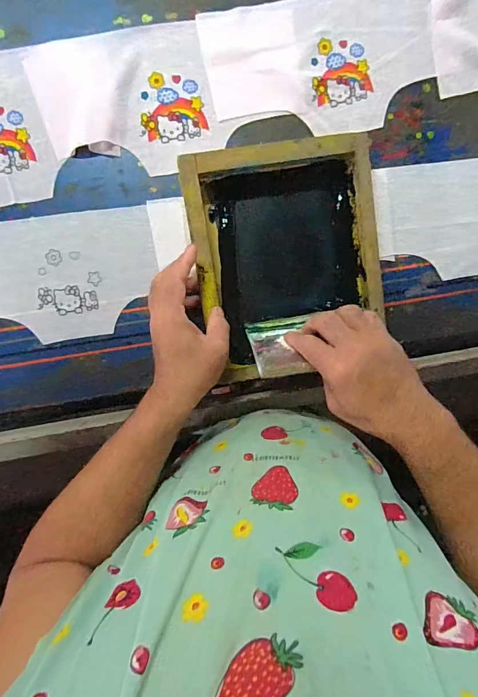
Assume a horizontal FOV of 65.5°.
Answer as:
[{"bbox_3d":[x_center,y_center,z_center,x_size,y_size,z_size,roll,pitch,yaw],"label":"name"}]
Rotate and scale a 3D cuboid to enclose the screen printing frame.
[{"bbox_3d":[0.064,-0.105,0.467,0.229,0.051,0.269,-9,98,-4],"label":"screen printing frame"}]

